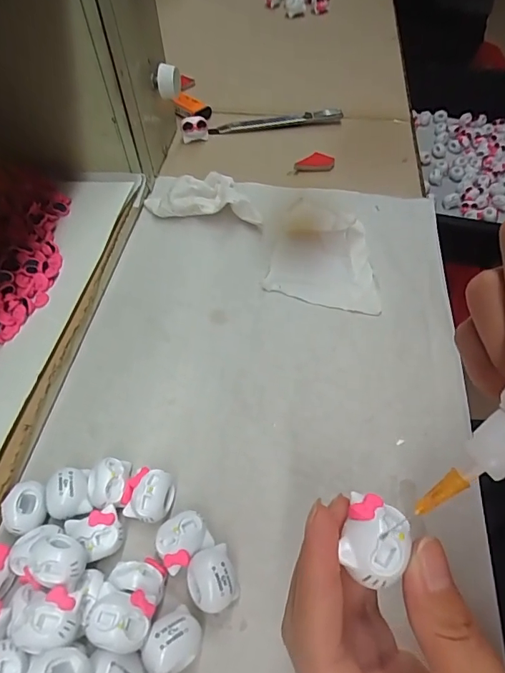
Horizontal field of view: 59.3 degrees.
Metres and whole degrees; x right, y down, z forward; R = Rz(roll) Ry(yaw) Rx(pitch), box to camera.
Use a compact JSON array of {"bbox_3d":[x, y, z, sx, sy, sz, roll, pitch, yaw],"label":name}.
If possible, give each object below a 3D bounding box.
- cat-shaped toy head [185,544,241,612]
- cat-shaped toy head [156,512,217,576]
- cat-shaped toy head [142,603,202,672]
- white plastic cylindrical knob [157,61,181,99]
[{"bbox_3d":[-0.018,0.113,0.206,0.022,0.019,0.026,-22,56,-11],"label":"cat-shaped toy head"},{"bbox_3d":[-0.034,0.099,0.215,0.025,0.018,0.021,-33,59,-18],"label":"cat-shaped toy head"},{"bbox_3d":[-0.034,0.133,0.193,0.024,0.022,0.021,-24,56,-12],"label":"cat-shaped toy head"},{"bbox_3d":[-0.069,-0.212,0.367,0.019,0.024,0.019,-9,55,-2],"label":"white plastic cylindrical knob"}]

